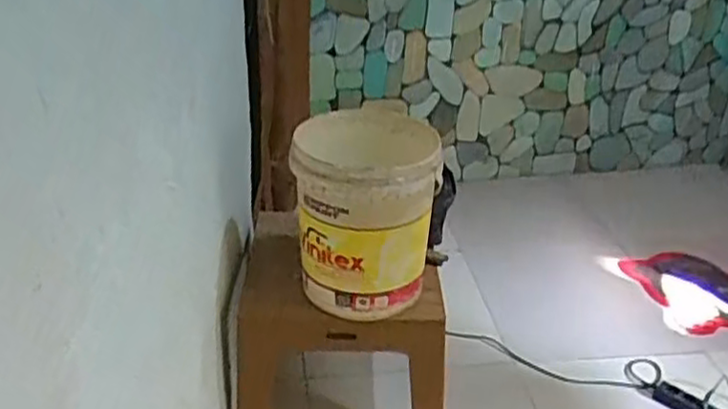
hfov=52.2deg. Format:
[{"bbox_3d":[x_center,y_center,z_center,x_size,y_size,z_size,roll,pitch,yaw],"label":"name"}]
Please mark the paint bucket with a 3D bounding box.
[{"bbox_3d":[0.011,-0.001,1.571,0.289,0.372,0.301,-2,30,1],"label":"paint bucket"}]

